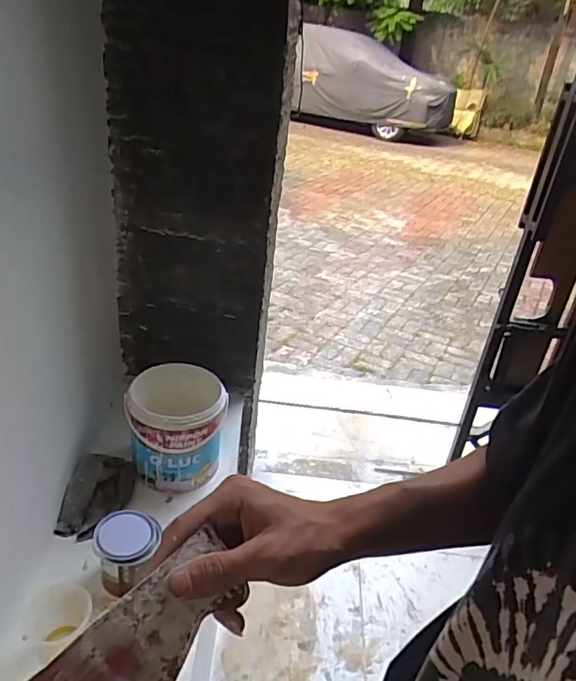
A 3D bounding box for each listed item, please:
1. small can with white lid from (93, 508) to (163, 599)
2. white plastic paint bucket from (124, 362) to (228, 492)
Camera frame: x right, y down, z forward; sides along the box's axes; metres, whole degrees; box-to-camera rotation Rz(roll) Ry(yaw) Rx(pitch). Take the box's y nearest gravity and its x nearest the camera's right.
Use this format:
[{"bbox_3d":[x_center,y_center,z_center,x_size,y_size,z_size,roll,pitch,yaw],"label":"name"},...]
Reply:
[{"bbox_3d":[-0.255,0.339,0.866,0.099,0.084,0.102,-4,33,-19],"label":"small can with white lid"},{"bbox_3d":[-0.216,0.173,1.062,0.174,0.192,0.170,6,31,-3],"label":"white plastic paint bucket"}]

